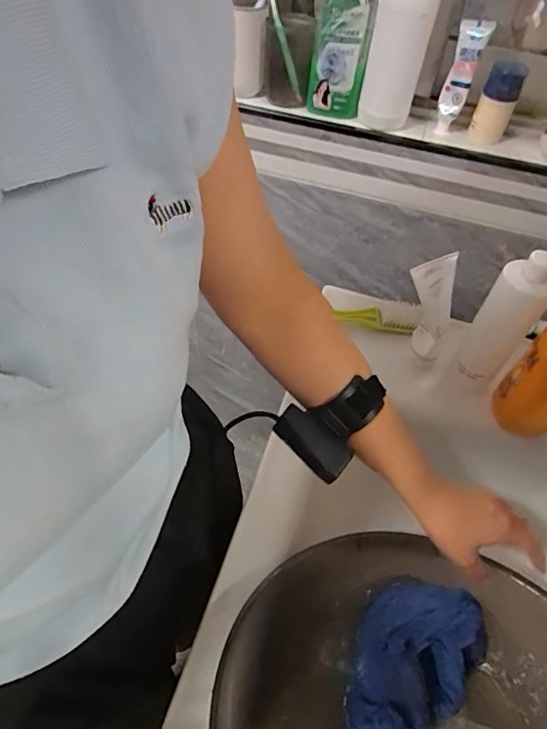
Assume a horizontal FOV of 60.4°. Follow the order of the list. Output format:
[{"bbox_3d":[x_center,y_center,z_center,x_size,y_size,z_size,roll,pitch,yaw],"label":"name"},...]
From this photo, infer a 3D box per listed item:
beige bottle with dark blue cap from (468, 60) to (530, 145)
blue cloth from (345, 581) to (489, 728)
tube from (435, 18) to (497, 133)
[{"bbox_3d":[0.332,-0.383,0.706,0.052,0.116,0.052,25,56,15],"label":"beige bottle with dark blue cap"},{"bbox_3d":[0.122,0.313,0.463,0.113,0.062,0.215,39,60,23],"label":"blue cloth"},{"bbox_3d":[0.267,-0.408,0.676,0.038,0.143,0.025,19,54,10],"label":"tube"}]

